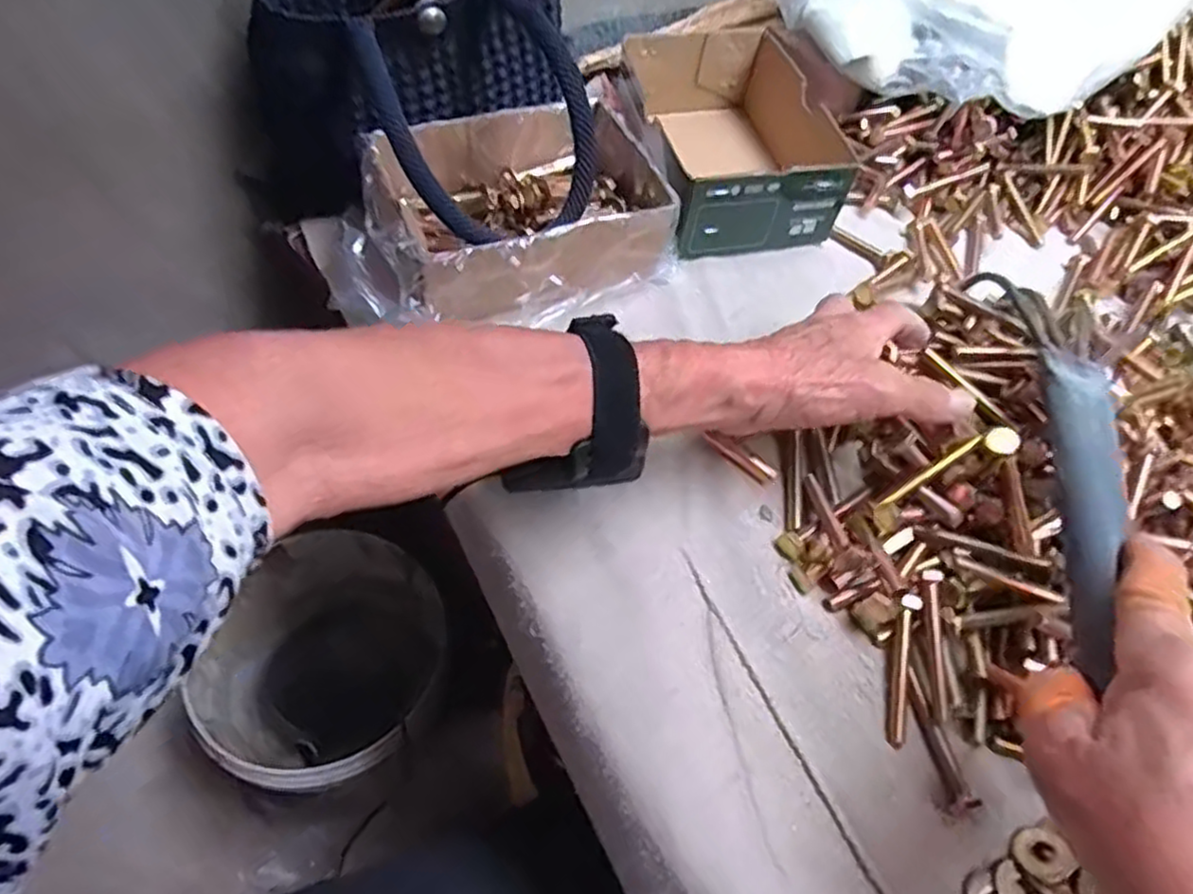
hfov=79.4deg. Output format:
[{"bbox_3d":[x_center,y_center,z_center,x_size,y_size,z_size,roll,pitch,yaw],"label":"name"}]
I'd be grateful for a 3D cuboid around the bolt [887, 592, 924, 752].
[{"bbox_3d":[0.140,0.102,0.329,0.009,0.010,0.067,13,70,11],"label":"bolt"}]

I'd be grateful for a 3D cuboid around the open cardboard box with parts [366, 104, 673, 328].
[{"bbox_3d":[-0.046,-0.145,0.451,0.173,0.073,0.136,-19,52,-15],"label":"open cardboard box with parts"}]

